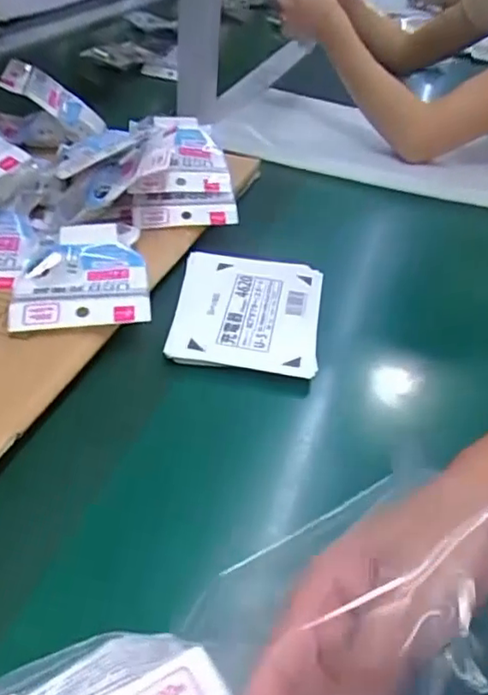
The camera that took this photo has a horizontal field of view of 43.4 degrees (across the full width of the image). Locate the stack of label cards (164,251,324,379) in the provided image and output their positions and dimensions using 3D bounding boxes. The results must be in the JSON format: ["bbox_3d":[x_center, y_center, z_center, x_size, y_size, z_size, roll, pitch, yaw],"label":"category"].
[{"bbox_3d":[0.002,-0.031,0.500,0.118,0.012,0.148,8,39,3],"label":"stack of label cards"}]

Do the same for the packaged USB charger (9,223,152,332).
[{"bbox_3d":[-0.125,-0.055,0.475,0.096,0.028,0.123,-4,40,-11],"label":"packaged USB charger"}]

